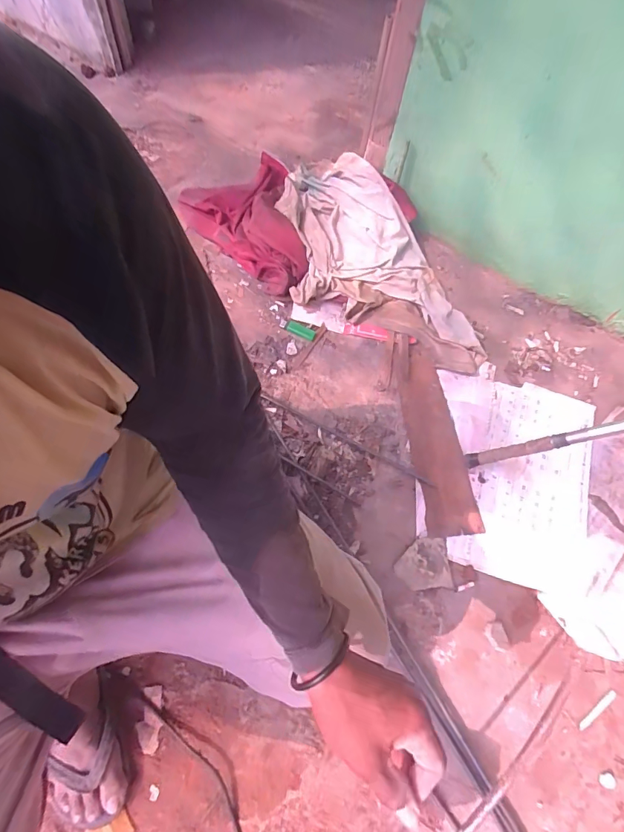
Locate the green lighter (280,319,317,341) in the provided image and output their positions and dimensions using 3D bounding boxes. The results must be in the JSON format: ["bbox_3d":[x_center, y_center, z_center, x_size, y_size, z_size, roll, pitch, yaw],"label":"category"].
[{"bbox_3d":[-0.032,-0.188,0.926,0.080,0.013,0.026,24,65,5],"label":"green lighter"}]

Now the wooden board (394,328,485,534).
[{"bbox_3d":[0.244,0.025,0.858,0.109,0.024,0.414,-5,66,-8],"label":"wooden board"}]

